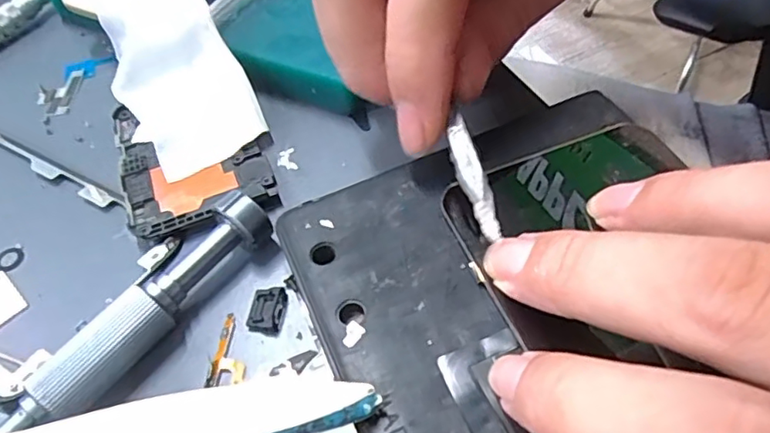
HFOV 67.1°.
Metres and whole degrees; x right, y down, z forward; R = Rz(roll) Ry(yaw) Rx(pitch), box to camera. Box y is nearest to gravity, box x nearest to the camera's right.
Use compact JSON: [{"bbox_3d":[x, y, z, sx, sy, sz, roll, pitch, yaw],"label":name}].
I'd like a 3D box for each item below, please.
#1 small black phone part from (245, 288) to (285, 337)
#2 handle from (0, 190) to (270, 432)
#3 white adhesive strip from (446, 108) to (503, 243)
[{"bbox_3d":[-0.033,0.026,0.163,0.009,0.004,0.013,3,53,11],"label":"small black phone part"},{"bbox_3d":[-0.064,0.024,0.157,0.015,0.020,0.079,29,61,27],"label":"handle"},{"bbox_3d":[0.022,-0.011,0.149,0.006,0.004,0.037,-11,63,-7],"label":"white adhesive strip"}]

